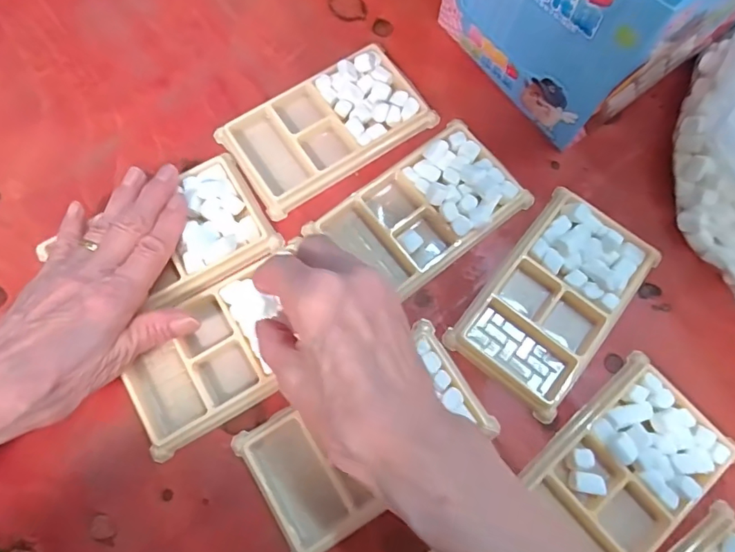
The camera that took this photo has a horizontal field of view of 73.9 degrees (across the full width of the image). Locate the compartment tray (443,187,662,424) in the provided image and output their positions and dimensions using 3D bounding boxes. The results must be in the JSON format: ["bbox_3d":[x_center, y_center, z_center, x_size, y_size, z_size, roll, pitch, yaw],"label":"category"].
[{"bbox_3d":[0.121,0.013,0.309,0.080,0.014,0.132,38,76,10],"label":"compartment tray"}]

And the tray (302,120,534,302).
[{"bbox_3d":[0.037,-0.044,0.323,0.124,0.016,0.079,-39,78,-12],"label":"tray"}]

